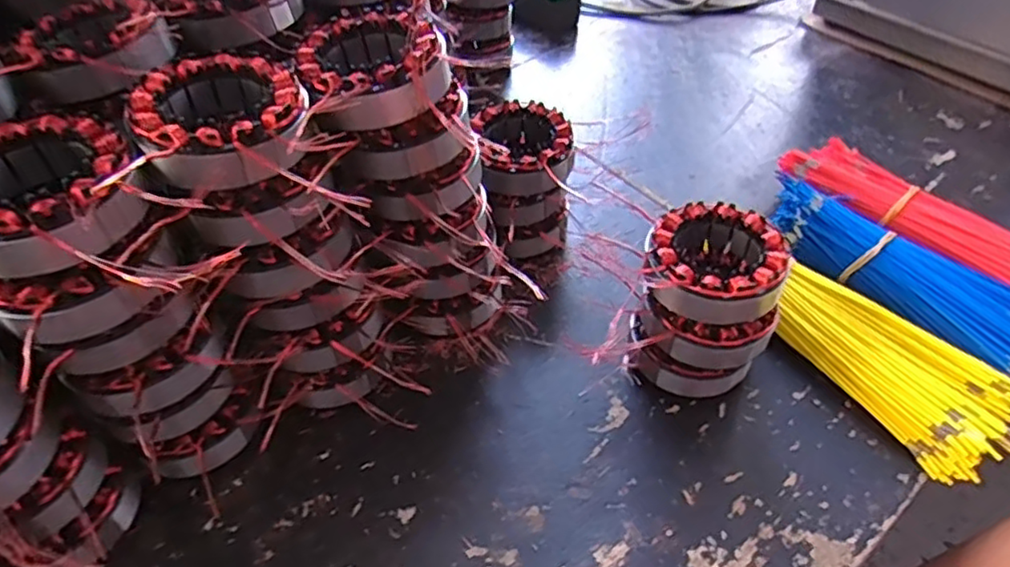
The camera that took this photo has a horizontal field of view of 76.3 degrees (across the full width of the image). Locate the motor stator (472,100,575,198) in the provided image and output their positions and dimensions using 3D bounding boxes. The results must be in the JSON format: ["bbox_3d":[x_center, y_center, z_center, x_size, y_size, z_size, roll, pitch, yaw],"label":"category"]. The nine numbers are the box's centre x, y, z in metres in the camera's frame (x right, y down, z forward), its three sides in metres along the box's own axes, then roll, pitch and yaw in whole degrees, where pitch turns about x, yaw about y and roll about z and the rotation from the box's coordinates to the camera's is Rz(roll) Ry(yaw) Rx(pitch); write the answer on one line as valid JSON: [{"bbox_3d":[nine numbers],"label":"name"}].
[{"bbox_3d":[0.014,-0.107,0.513,0.077,0.037,0.089,7,47,5],"label":"motor stator"}]

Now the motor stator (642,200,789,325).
[{"bbox_3d":[0.137,-0.012,0.427,0.083,0.045,0.085,1,47,-1],"label":"motor stator"}]

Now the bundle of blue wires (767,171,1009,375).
[{"bbox_3d":[0.320,-0.002,0.518,0.079,0.050,0.244,-29,55,-26],"label":"bundle of blue wires"}]

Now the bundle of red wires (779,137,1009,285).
[{"bbox_3d":[0.368,-0.041,0.554,0.069,0.050,0.277,-33,57,-28],"label":"bundle of red wires"}]

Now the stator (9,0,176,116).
[{"bbox_3d":[-0.256,-0.145,0.403,0.079,0.042,0.082,1,47,-1],"label":"stator"}]

